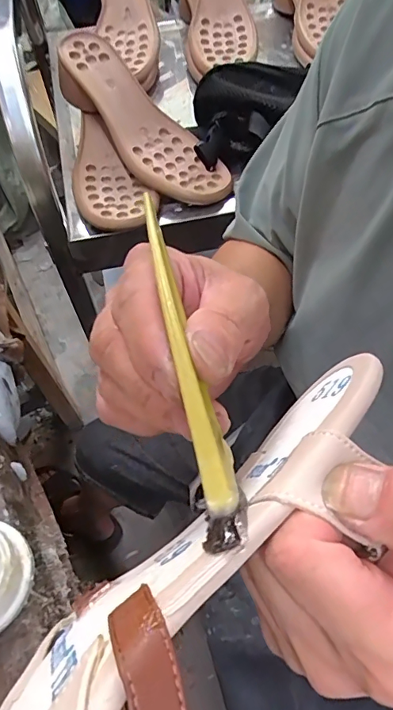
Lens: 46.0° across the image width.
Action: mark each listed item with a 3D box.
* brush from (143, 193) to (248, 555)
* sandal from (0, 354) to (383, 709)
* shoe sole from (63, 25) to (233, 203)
[{"bbox_3d":[-0.005,-0.002,0.151,0.012,0.004,0.123,-12,66,-7],"label":"brush"},{"bbox_3d":[-0.005,0.072,0.131,0.054,0.068,0.218,34,60,19],"label":"sandal"},{"bbox_3d":[-0.061,-0.258,0.517,0.086,0.035,0.236,-39,89,-20],"label":"shoe sole"}]

